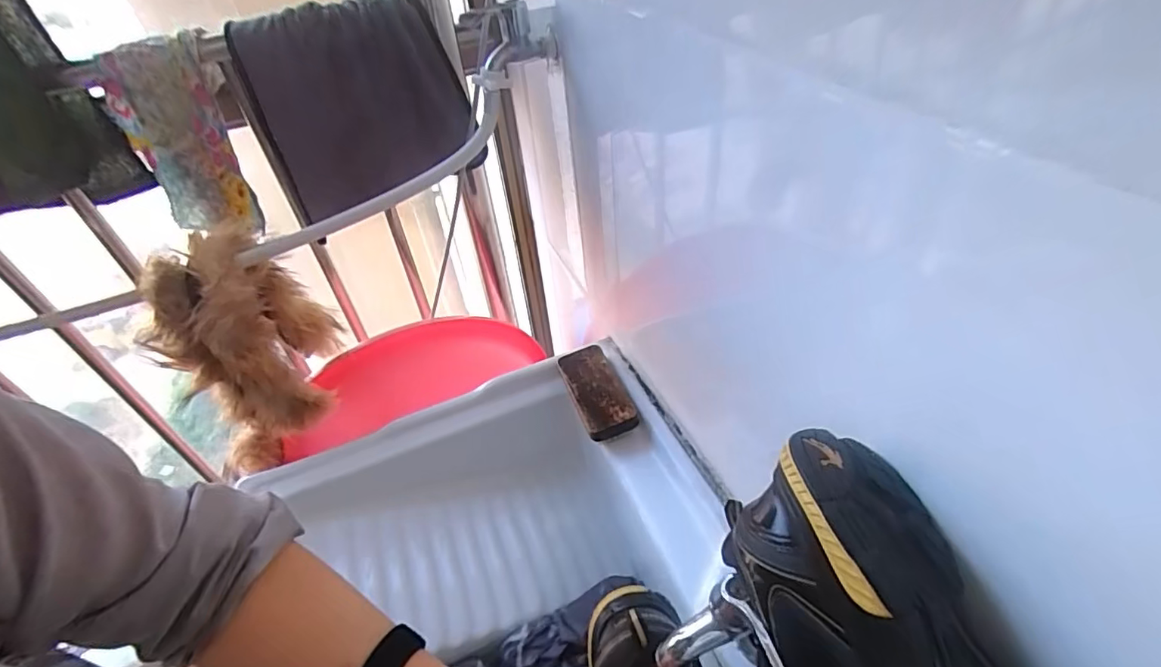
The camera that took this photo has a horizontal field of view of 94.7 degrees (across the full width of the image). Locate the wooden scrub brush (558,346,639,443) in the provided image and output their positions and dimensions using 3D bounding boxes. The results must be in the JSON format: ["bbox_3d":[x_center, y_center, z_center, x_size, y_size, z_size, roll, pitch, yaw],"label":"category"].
[{"bbox_3d":[0.020,0.071,0.673,0.060,0.025,0.141,-17,44,-11],"label":"wooden scrub brush"}]

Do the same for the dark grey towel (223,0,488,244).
[{"bbox_3d":[-0.293,-0.295,0.693,0.256,0.234,0.062,-22,34,4],"label":"dark grey towel"}]

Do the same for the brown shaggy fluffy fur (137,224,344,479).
[{"bbox_3d":[-0.410,0.008,0.671,0.133,0.257,0.137,-12,43,-5],"label":"brown shaggy fluffy fur"}]

